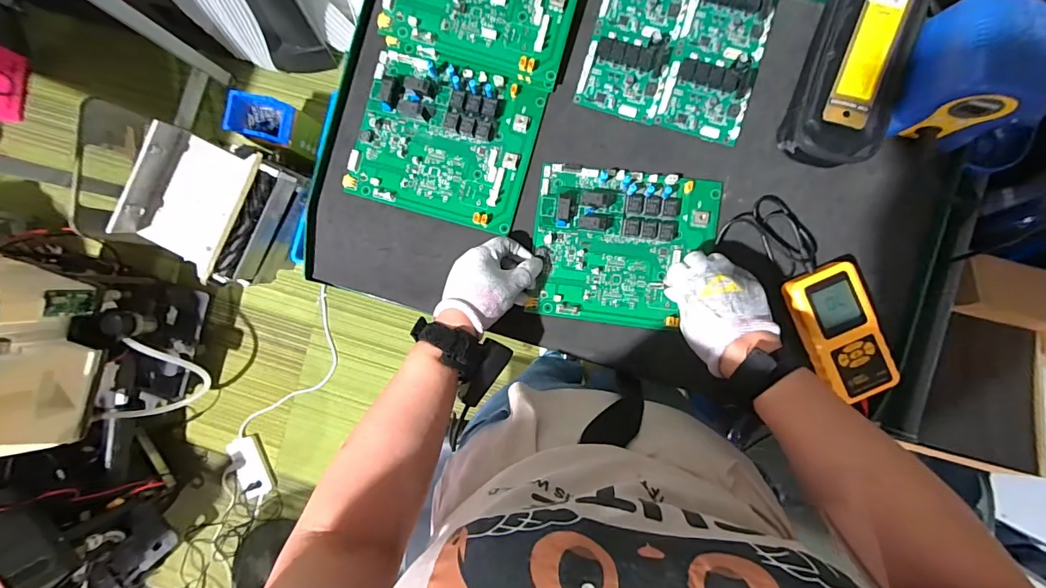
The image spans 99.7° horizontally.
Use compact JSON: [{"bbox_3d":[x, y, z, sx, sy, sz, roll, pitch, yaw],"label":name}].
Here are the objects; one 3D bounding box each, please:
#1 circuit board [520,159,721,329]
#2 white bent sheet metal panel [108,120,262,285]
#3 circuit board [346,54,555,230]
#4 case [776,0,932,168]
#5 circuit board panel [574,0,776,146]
[{"bbox_3d":[0.112,-0.053,0.490,0.196,0.027,0.168,7,91,4],"label":"circuit board"},{"bbox_3d":[-0.760,-0.219,0.999,0.208,0.113,0.301,28,92,4],"label":"white bent sheet metal panel"},{"bbox_3d":[-0.092,-0.178,0.505,0.203,0.028,0.174,16,91,4],"label":"circuit board"},{"bbox_3d":[0.351,-0.250,0.463,0.097,0.045,0.231,16,91,4],"label":"case"},{"bbox_3d":[0.173,-0.280,0.494,0.187,0.021,0.181,16,91,4],"label":"circuit board panel"}]

